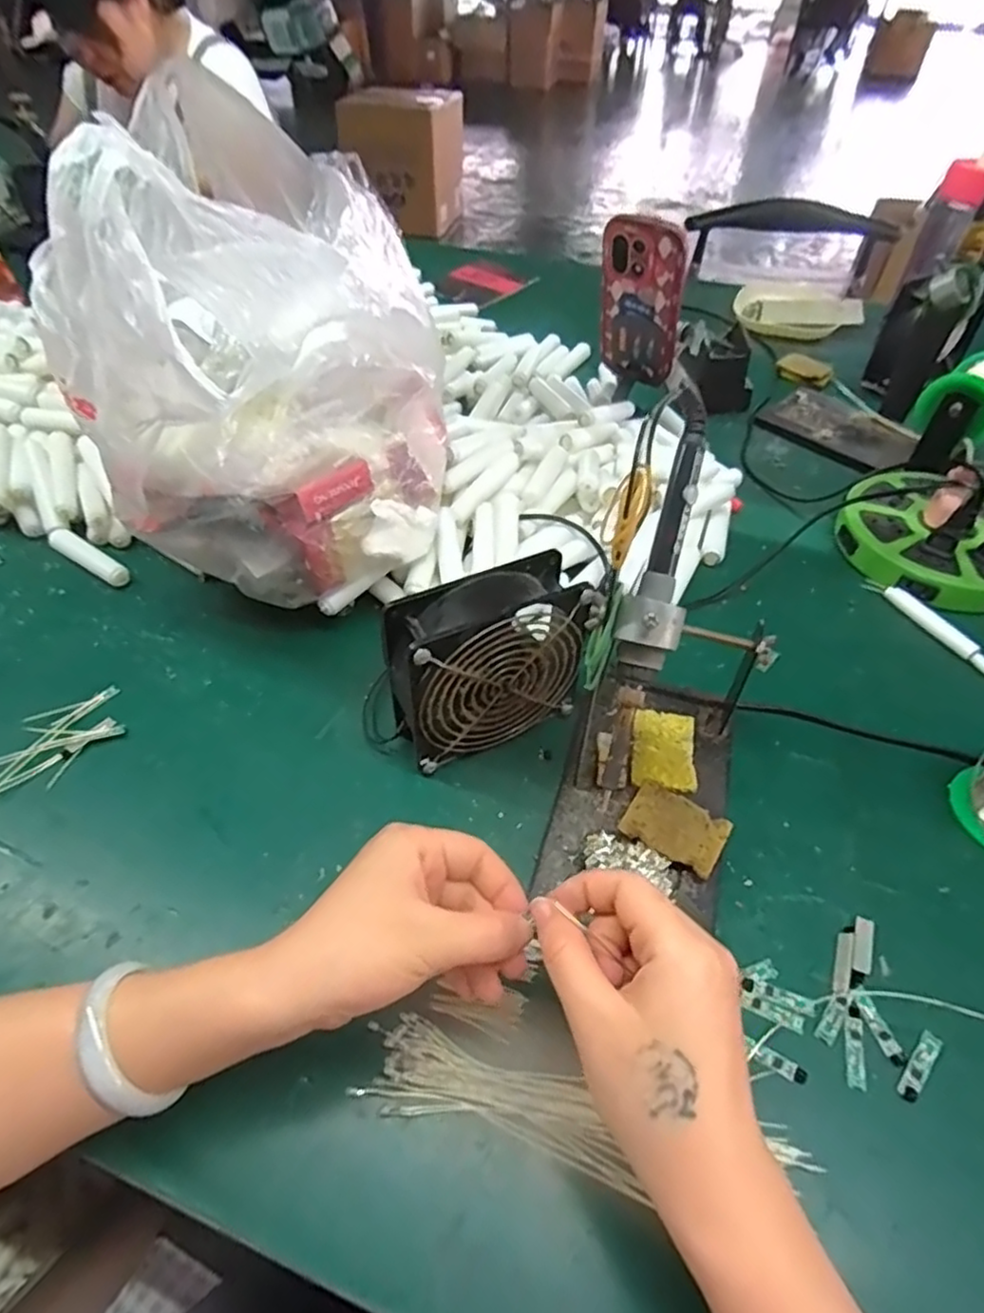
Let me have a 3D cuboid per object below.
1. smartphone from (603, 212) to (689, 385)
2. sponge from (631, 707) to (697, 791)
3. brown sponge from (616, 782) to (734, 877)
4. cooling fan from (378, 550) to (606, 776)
[{"bbox_3d":[0.148,-0.353,0.657,0.078,0.173,0.010,22,69,18],"label":"smartphone"},{"bbox_3d":[0.113,0.061,0.429,0.039,0.004,0.060,9,49,7],"label":"sponge"},{"bbox_3d":[0.109,0.101,0.388,0.056,0.004,0.041,28,54,22],"label":"brown sponge"},{"bbox_3d":[-0.004,0.006,0.414,0.131,0.124,0.046,-21,52,-18],"label":"cooling fan"}]

